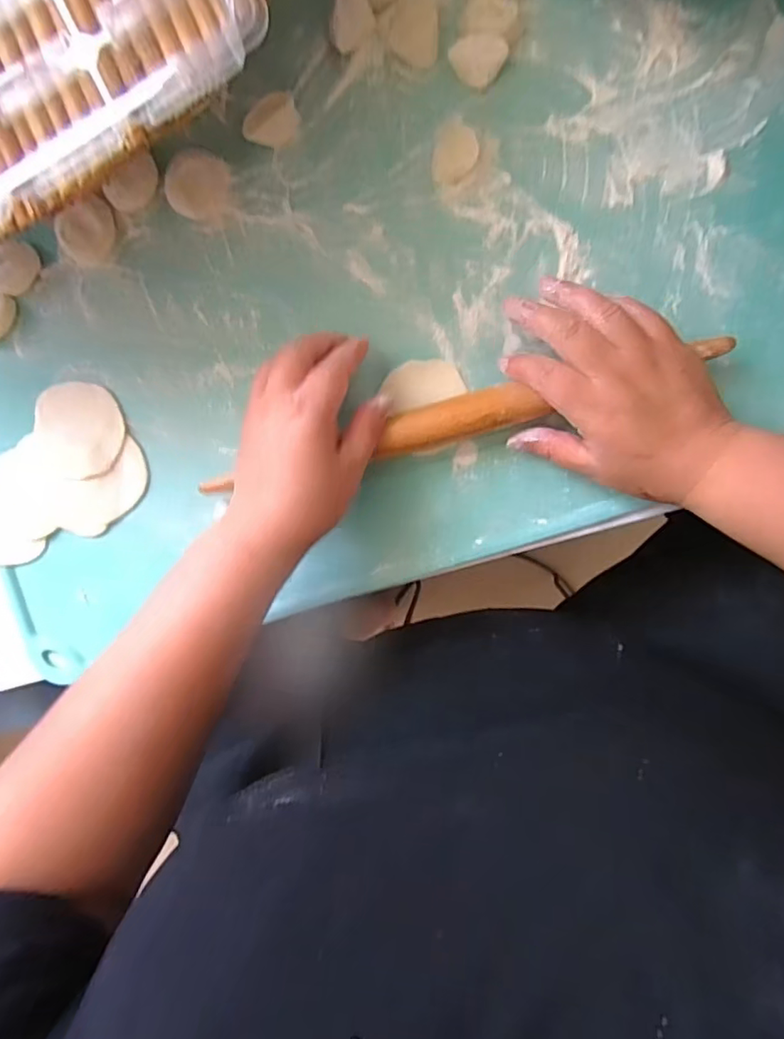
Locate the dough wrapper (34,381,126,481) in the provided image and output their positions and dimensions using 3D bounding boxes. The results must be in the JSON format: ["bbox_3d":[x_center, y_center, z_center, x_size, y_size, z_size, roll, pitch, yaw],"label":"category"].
[{"bbox_3d":[-0.215,-0.061,0.386,0.061,0.008,0.064,-4,94,6],"label":"dough wrapper"}]

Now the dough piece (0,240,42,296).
[{"bbox_3d":[-0.256,-0.170,0.378,0.036,0.009,0.027,-42,89,7],"label":"dough piece"}]

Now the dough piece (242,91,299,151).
[{"bbox_3d":[-0.074,-0.250,0.352,0.030,0.011,0.029,11,96,5],"label":"dough piece"}]

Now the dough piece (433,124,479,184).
[{"bbox_3d":[0.038,-0.220,0.340,0.026,0.014,0.026,5,95,6],"label":"dough piece"}]

